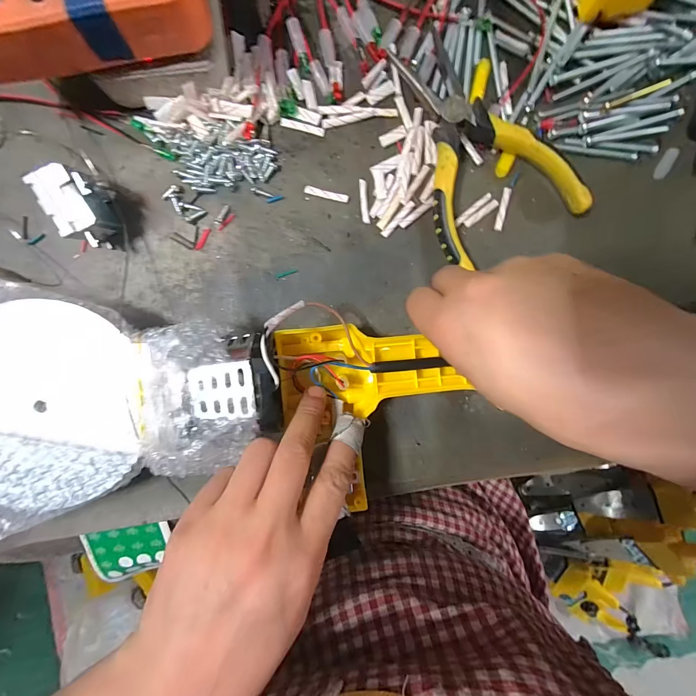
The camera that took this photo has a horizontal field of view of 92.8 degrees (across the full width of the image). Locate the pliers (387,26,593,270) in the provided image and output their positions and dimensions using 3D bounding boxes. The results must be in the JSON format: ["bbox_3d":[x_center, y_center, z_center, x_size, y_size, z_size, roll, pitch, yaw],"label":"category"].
[{"bbox_3d":[0.077,-0.131,0.209,0.089,0.020,0.140,-28,95,1],"label":"pliers"}]

